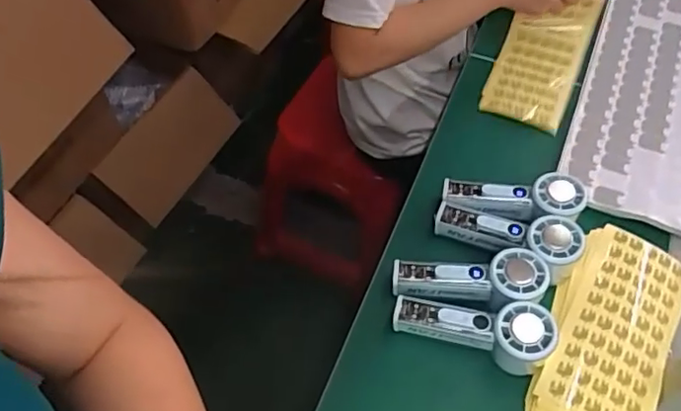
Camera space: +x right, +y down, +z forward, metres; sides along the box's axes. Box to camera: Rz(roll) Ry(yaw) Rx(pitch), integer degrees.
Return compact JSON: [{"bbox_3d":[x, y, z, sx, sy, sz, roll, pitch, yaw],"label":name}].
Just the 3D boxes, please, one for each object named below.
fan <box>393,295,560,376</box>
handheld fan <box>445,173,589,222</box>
[{"bbox_3d":[0.128,0.122,0.576,0.151,0.048,0.059,10,57,5],"label":"fan"},{"bbox_3d":[0.191,-0.002,0.657,0.150,0.054,0.059,4,56,1],"label":"handheld fan"}]

